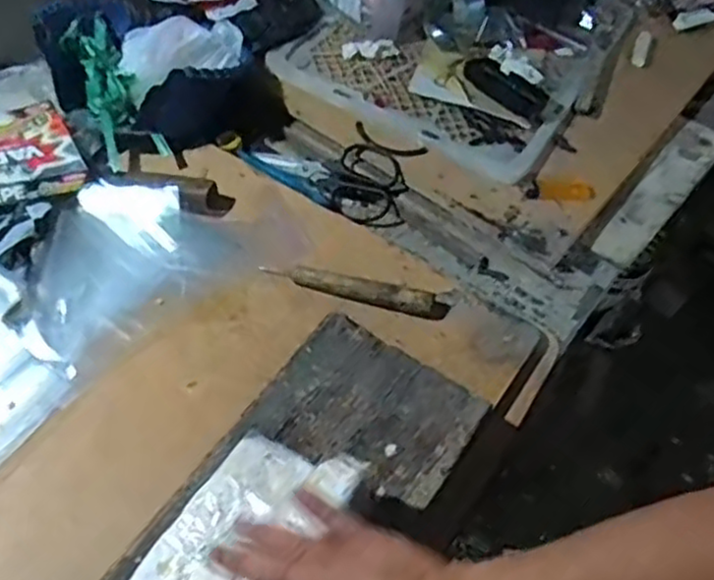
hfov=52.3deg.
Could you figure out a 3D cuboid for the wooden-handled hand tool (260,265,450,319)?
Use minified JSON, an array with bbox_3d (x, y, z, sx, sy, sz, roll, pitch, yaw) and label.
[{"bbox_3d":[-0.002,-0.003,0.722,0.183,0.021,0.026,15,54,6],"label":"wooden-handled hand tool"}]

